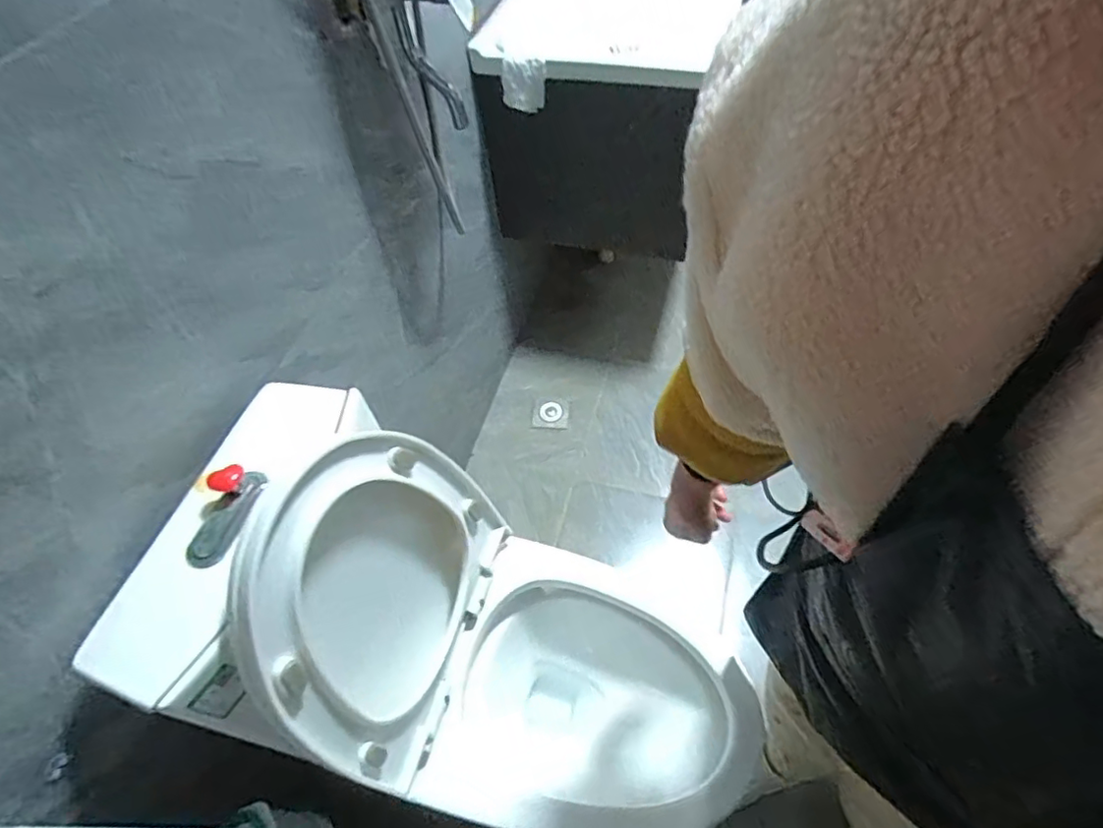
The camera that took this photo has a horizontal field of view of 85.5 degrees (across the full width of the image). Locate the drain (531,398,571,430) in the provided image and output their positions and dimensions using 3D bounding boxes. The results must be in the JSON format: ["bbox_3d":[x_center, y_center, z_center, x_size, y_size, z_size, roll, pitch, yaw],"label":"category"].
[{"bbox_3d":[-0.001,0.000,1.604,0.096,0.019,0.090,2,55,6],"label":"drain"}]

